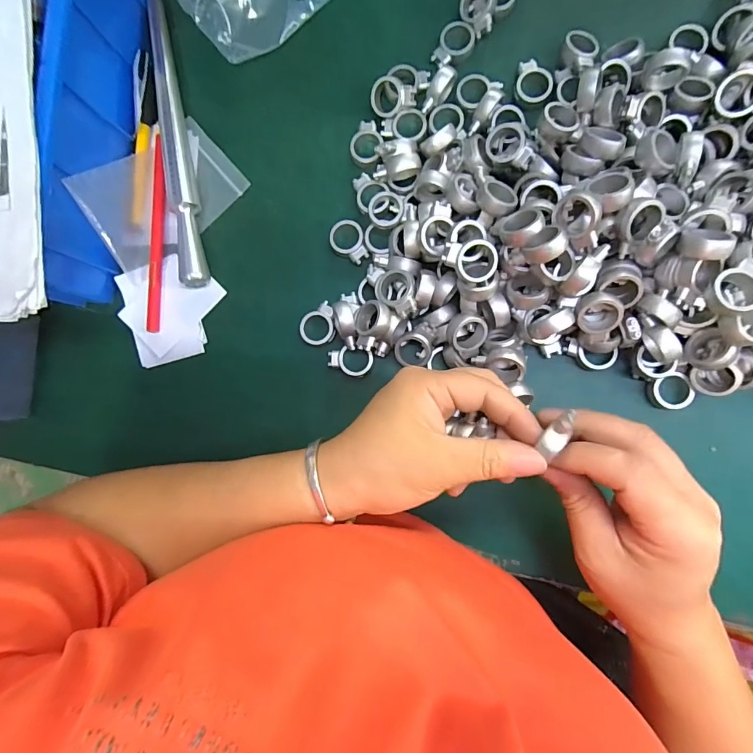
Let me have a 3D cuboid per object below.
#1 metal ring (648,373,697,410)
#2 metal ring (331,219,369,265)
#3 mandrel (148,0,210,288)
[{"bbox_3d":[0.198,0.010,0.278,0.025,0.009,0.025,0,88,8],"label":"metal ring"},{"bbox_3d":[-0.020,-0.101,0.311,0.024,0.009,0.033,-36,84,5],"label":"metal ring"},{"bbox_3d":[-0.156,-0.183,0.322,0.017,0.022,0.228,-10,86,7],"label":"mandrel"}]

